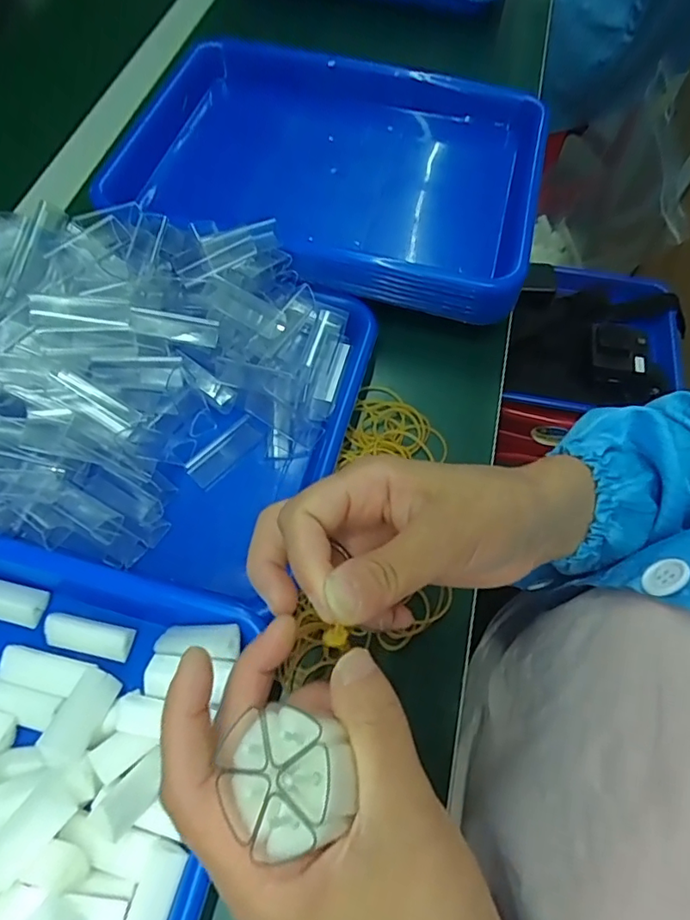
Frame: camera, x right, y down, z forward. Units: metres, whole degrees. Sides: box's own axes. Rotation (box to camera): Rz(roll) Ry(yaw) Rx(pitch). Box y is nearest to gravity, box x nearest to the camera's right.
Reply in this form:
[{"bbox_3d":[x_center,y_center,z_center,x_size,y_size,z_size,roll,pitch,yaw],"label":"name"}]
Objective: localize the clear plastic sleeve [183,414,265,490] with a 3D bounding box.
[{"bbox_3d":[-0.078,-0.005,0.357,0.054,0.004,0.021,-40,104,-4],"label":"clear plastic sleeve"}]

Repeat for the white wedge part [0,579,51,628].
[{"bbox_3d":[-0.194,0.079,0.308,0.045,0.014,0.021,13,63,6],"label":"white wedge part"}]

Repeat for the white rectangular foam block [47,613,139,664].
[{"bbox_3d":[-0.141,0.097,0.300,0.045,0.015,0.018,11,63,5],"label":"white rectangular foam block"}]

